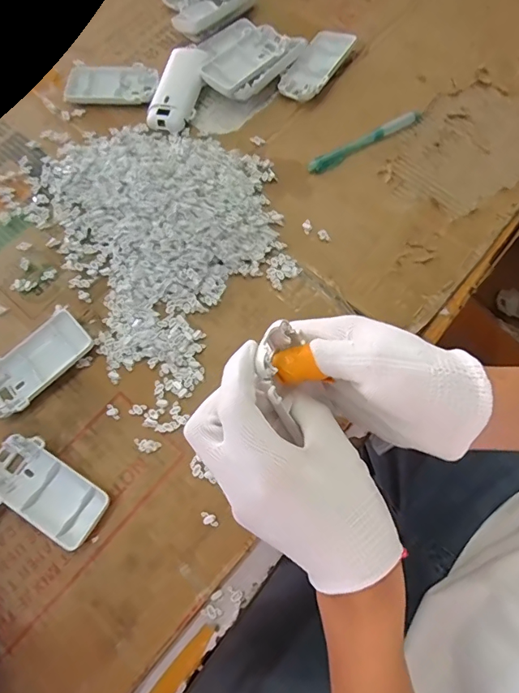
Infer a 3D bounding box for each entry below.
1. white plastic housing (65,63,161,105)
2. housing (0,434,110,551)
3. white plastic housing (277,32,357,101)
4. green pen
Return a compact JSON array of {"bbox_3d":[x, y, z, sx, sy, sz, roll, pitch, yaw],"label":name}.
[{"bbox_3d":[-0.159,-0.280,0.486,0.098,0.013,0.052,4,71,4],"label":"white plastic housing"},{"bbox_3d":[-0.161,0.107,0.341,0.093,0.016,0.050,27,74,11],"label":"housing"},{"bbox_3d":[0.059,-0.298,0.480,0.048,0.020,0.094,28,75,11],"label":"white plastic housing"},{"bbox_3d":[0.106,-0.203,0.449,0.130,0.010,0.015,-29,72,-7],"label":"green pen"}]

